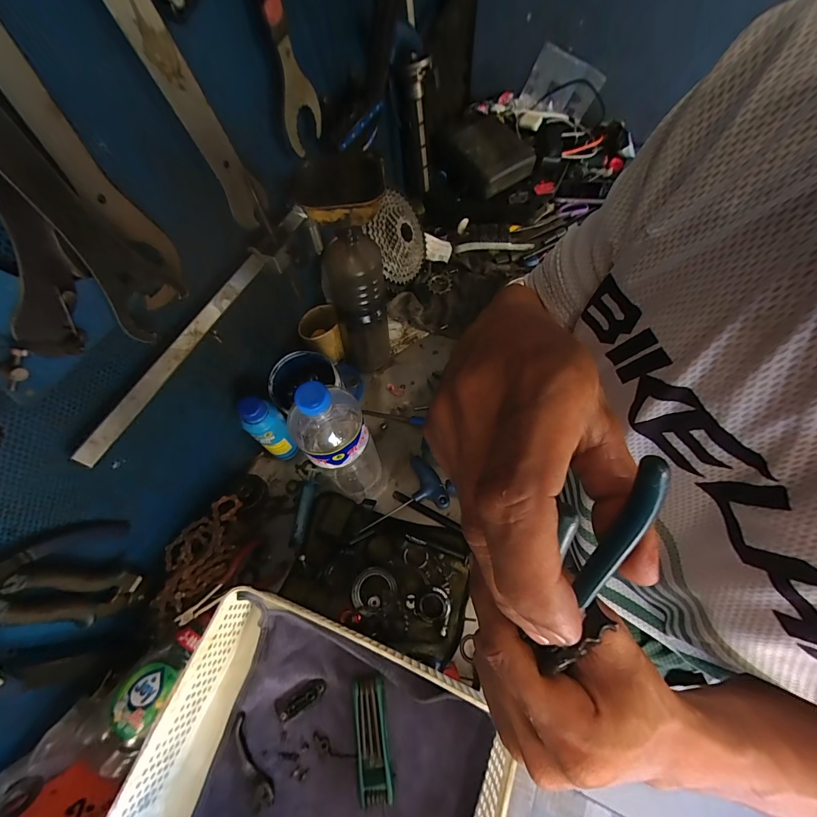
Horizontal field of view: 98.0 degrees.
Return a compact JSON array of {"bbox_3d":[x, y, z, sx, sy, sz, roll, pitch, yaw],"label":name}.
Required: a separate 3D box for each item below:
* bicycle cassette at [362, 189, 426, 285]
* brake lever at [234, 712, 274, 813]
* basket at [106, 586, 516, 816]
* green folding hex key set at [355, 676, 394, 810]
[{"bbox_3d":[-0.019,-0.326,0.684,0.041,0.150,0.151,12,63,38],"label":"bicycle cassette"},{"bbox_3d":[-0.170,0.378,0.383,0.021,0.009,0.085,-29,66,-11],"label":"brake lever"},{"bbox_3d":[-0.086,0.368,0.356,0.329,0.082,0.248,16,66,11],"label":"basket"},{"bbox_3d":[-0.038,0.359,0.389,0.034,0.016,0.103,-8,64,-1],"label":"green folding hex key set"}]

